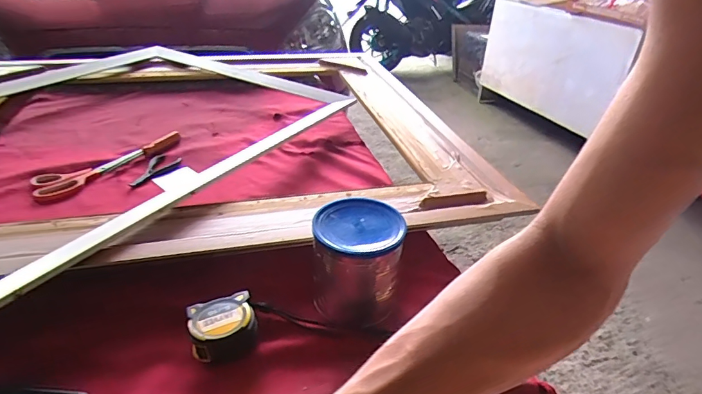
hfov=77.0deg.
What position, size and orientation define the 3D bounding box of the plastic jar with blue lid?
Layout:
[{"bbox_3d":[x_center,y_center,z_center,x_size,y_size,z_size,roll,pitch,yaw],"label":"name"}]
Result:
[{"bbox_3d":[0.008,0.071,0.505,0.108,0.100,0.102,4,32,2],"label":"plastic jar with blue lid"}]

